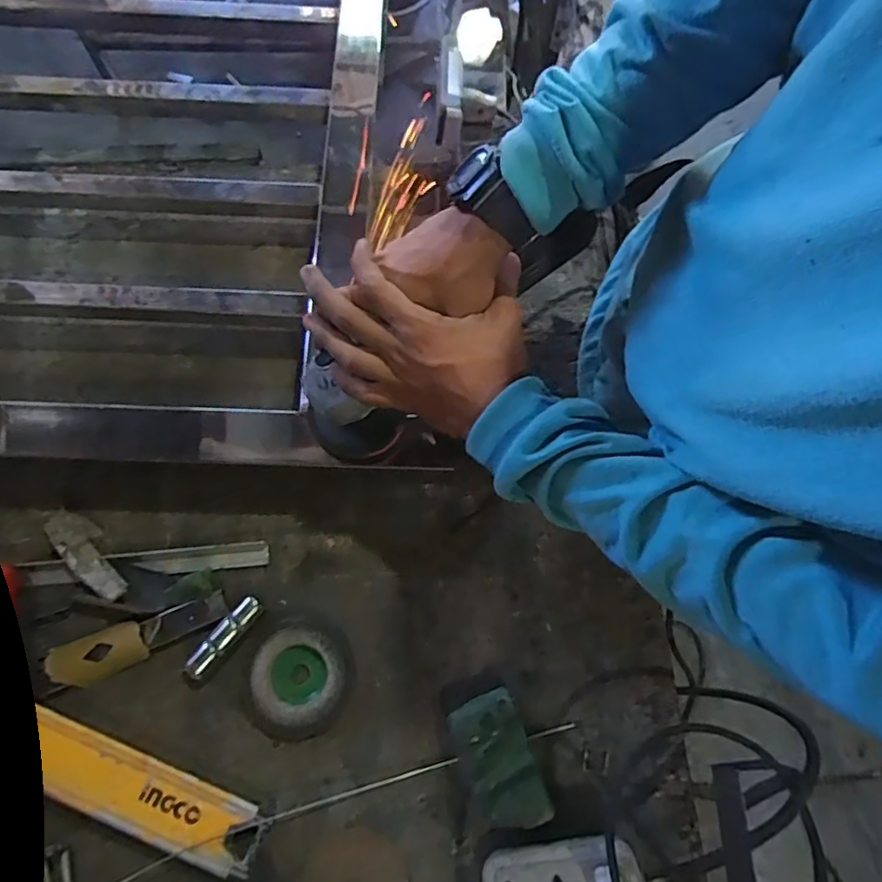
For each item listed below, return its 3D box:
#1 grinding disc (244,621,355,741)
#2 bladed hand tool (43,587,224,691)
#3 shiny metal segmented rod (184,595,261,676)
[{"bbox_3d":[-0.123,0.205,0.509,0.090,0.013,0.092,1,73,-2],"label":"grinding disc"},{"bbox_3d":[-0.261,0.171,0.516,0.147,0.016,0.039,-20,75,-8],"label":"bladed hand tool"},{"bbox_3d":[-0.189,0.169,0.520,0.019,0.017,0.077,40,76,10],"label":"shiny metal segmented rod"}]

